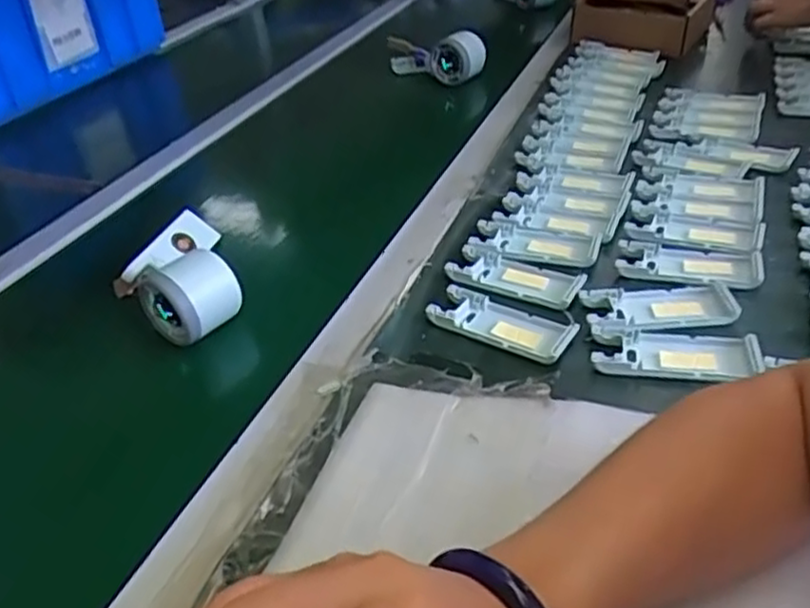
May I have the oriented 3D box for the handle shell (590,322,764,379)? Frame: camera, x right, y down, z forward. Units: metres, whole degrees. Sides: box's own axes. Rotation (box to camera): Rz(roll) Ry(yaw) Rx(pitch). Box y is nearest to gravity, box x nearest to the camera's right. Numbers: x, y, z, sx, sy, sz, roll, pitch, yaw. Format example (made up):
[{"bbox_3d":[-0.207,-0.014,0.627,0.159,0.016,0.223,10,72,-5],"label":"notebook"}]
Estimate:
[{"bbox_3d":[0.178,0.031,0.473,0.103,0.012,0.044,3,36,13],"label":"handle shell"}]

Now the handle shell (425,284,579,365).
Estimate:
[{"bbox_3d":[0.069,0.010,0.511,0.102,0.009,0.044,19,42,31],"label":"handle shell"}]

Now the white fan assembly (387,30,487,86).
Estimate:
[{"bbox_3d":[0.037,-0.326,0.939,0.155,0.056,0.040,23,44,35],"label":"white fan assembly"}]

